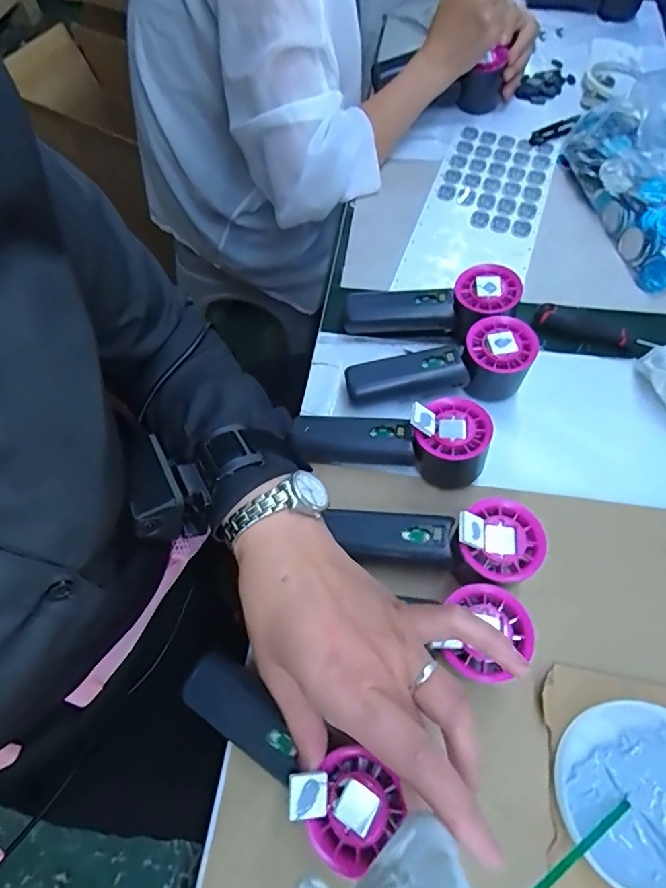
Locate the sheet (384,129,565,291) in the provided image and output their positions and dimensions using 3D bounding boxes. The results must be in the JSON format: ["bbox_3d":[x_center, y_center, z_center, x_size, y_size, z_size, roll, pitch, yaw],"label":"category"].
[{"bbox_3d":[0.169,-0.265,0.553,0.125,0.009,0.272,18,65,10],"label":"sheet"}]

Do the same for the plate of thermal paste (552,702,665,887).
[{"bbox_3d":[0.188,0.211,0.291,0.098,0.016,0.096,0,63,0],"label":"plate of thermal paste"}]

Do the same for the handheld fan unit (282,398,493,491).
[{"bbox_3d":[0.044,-0.003,0.392,0.154,0.064,0.060,1,65,14],"label":"handheld fan unit"}]

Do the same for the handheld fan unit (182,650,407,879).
[{"bbox_3d":[-0.031,0.177,0.286,0.142,0.029,0.047,24,65,33],"label":"handheld fan unit"}]

